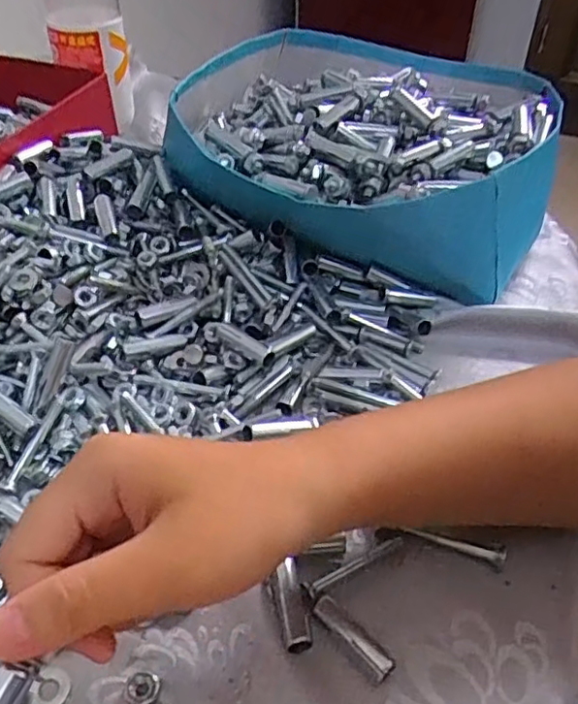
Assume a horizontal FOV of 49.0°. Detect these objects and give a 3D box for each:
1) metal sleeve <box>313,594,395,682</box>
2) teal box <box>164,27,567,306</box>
[{"bbox_3d":[0.027,0.121,0.269,0.011,0.010,0.041,-31,53,-30],"label":"metal sleeve"},{"bbox_3d":[0.062,-0.171,0.506,0.265,0.090,0.291,14,45,12],"label":"teal box"}]

